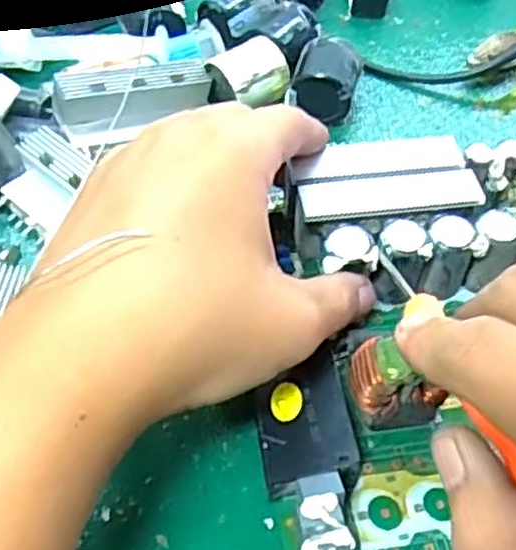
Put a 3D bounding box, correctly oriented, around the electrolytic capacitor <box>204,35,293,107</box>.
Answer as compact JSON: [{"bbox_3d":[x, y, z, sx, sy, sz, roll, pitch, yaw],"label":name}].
[{"bbox_3d":[-0.004,-0.094,0.348,0.036,0.021,0.024,-29,59,-22],"label":"electrolytic capacitor"}]

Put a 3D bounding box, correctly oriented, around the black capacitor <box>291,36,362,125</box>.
[{"bbox_3d":[0.033,-0.091,0.356,0.028,0.030,0.033,16,54,10],"label":"black capacitor"}]

